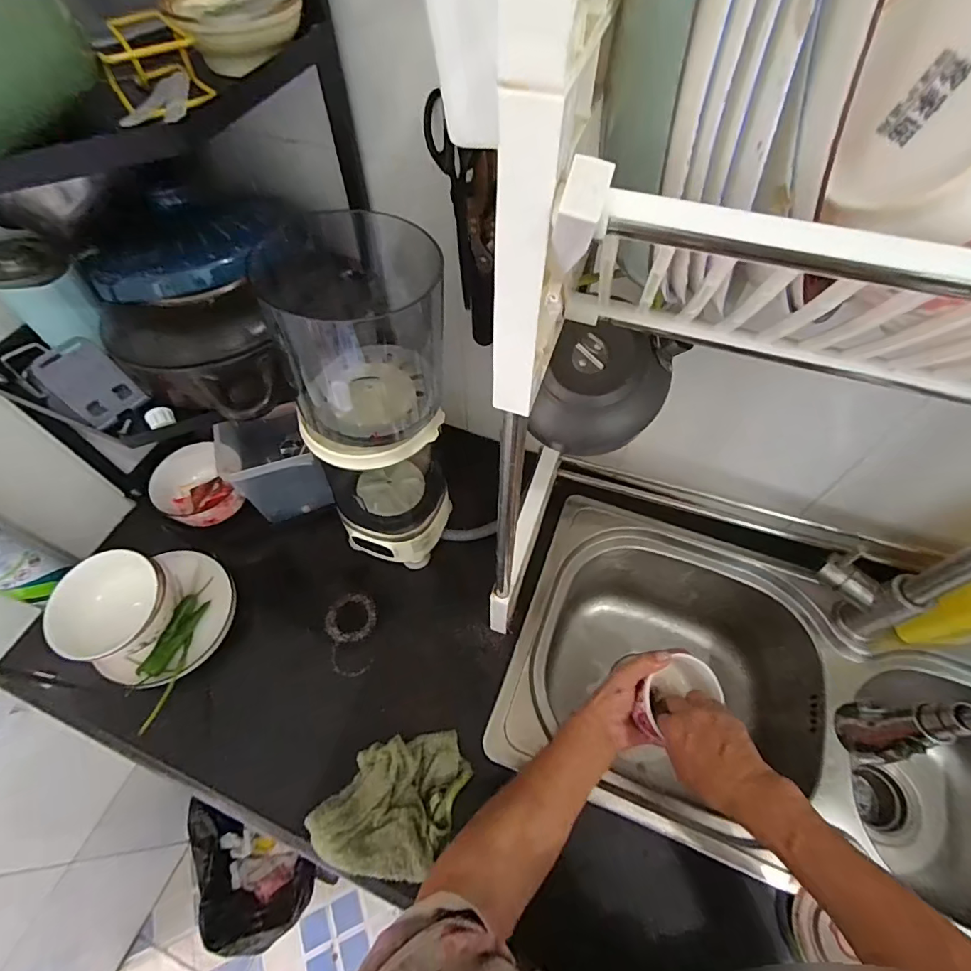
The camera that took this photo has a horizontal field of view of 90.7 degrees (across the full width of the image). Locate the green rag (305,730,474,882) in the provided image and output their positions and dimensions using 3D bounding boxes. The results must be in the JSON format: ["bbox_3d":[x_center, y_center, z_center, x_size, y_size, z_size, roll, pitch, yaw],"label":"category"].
[{"bbox_3d":[-0.093,0.328,0.503,0.121,0.045,0.150,25,61,16],"label":"green rag"}]

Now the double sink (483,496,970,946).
[{"bbox_3d":[0.411,0.336,0.671,0.752,0.265,0.369,18,60,12],"label":"double sink"}]

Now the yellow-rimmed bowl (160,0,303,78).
[{"bbox_3d":[-0.192,-0.362,0.379,0.093,0.047,0.080,-30,62,-17],"label":"yellow-rimmed bowl"}]

